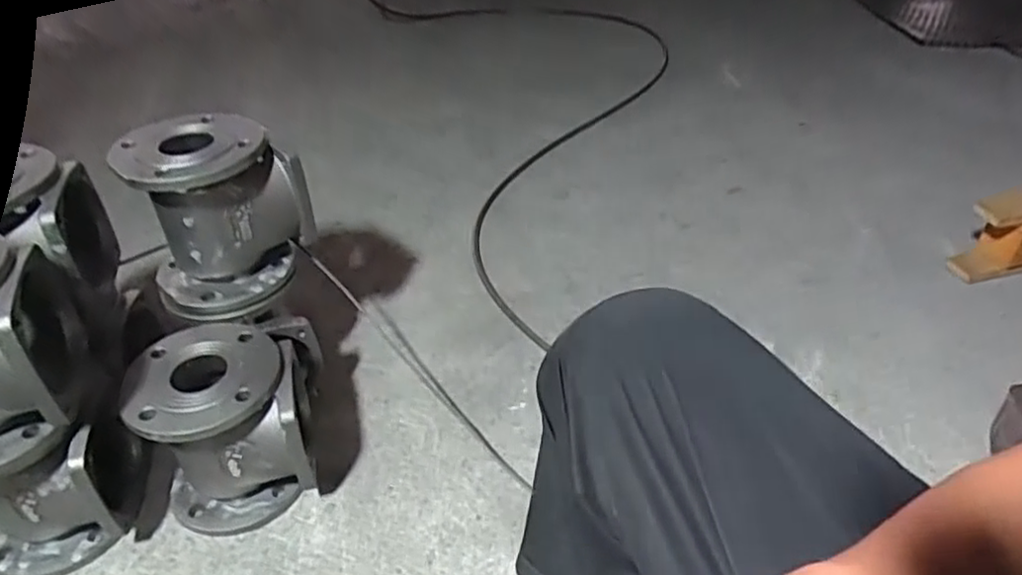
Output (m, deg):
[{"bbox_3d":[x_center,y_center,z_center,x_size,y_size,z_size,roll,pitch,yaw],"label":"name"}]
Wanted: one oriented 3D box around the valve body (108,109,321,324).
[{"bbox_3d":[-0.356,-0.085,0.849,0.143,0.207,0.168,26,45,31],"label":"valve body"}]

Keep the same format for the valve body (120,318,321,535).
[{"bbox_3d":[-0.333,0.163,0.855,0.201,0.202,0.176,-11,38,-12],"label":"valve body"}]

